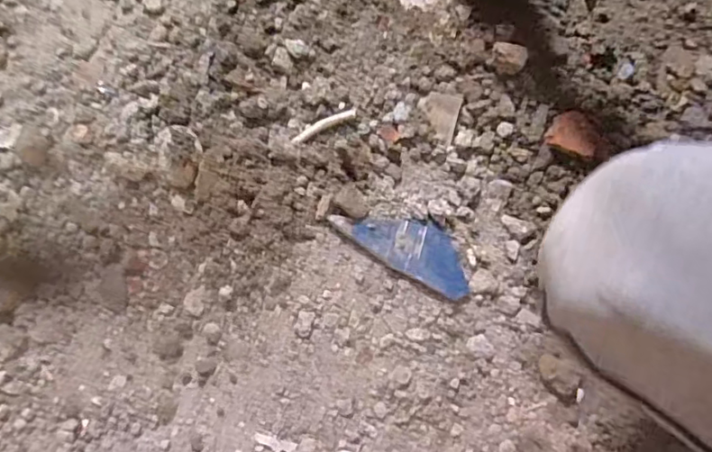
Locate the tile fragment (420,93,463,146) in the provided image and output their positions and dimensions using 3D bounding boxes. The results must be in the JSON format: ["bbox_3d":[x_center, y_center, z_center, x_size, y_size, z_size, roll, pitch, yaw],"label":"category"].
[{"bbox_3d":[0.087,-0.118,0.589,0.042,0.006,0.055,15,72,4],"label":"tile fragment"}]

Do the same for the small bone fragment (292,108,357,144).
[{"bbox_3d":[-0.033,-0.107,0.581,0.078,0.012,0.014,-32,75,-11],"label":"small bone fragment"}]

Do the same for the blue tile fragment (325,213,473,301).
[{"bbox_3d":[0.049,0.015,0.539,0.140,0.014,0.057,27,73,8],"label":"blue tile fragment"}]

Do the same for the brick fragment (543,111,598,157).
[{"bbox_3d":[0.229,-0.100,0.583,0.051,0.018,0.052,23,73,6],"label":"brick fragment"}]

